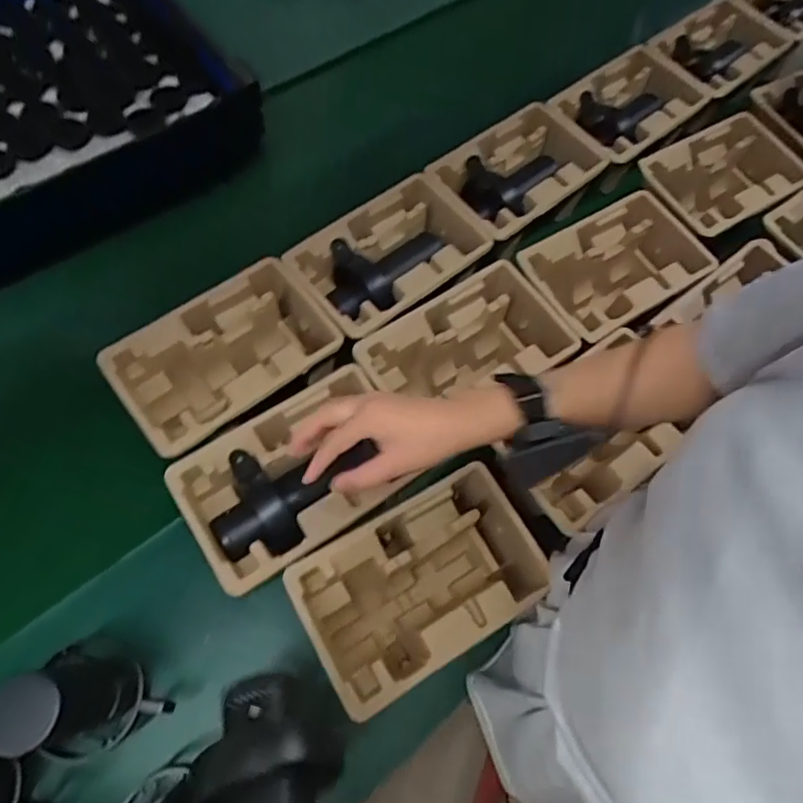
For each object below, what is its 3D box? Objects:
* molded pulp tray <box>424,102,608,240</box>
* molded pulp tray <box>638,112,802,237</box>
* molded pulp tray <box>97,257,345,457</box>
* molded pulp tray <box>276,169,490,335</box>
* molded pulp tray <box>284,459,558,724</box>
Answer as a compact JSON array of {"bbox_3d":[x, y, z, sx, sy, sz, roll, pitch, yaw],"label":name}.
[{"bbox_3d":[0.164,-0.317,0.770,0.225,0.048,0.145,-38,76,-15],"label":"molded pulp tray"},{"bbox_3d":[0.455,-0.311,0.806,0.229,0.086,0.150,-31,74,-13],"label":"molded pulp tray"},{"bbox_3d":[-0.192,-0.044,0.640,0.223,0.099,0.134,-37,76,-14],"label":"molded pulp tray"},{"bbox_3d":[-0.013,-0.173,0.707,0.227,0.075,0.149,-39,76,-15],"label":"molded pulp tray"},{"bbox_3d":[0.018,0.183,0.577,0.227,0.123,0.141,-28,74,-12],"label":"molded pulp tray"}]

